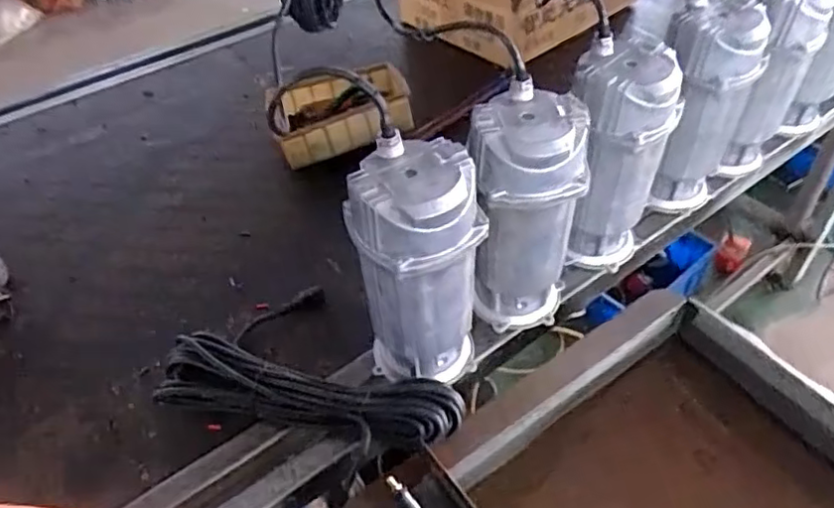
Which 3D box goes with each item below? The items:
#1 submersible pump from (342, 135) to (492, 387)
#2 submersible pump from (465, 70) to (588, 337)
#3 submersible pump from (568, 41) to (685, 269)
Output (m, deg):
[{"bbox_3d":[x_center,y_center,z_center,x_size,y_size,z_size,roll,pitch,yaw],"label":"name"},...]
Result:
[{"bbox_3d":[0.002,0.027,0.700,0.137,0.288,0.117,-5,46,-1],"label":"submersible pump"},{"bbox_3d":[0.125,-0.041,0.755,0.127,0.287,0.113,10,47,13],"label":"submersible pump"},{"bbox_3d":[0.254,-0.117,0.823,0.122,0.289,0.114,10,47,13],"label":"submersible pump"}]

